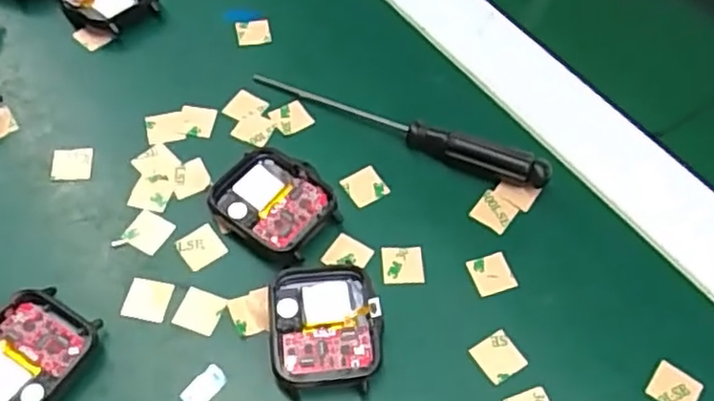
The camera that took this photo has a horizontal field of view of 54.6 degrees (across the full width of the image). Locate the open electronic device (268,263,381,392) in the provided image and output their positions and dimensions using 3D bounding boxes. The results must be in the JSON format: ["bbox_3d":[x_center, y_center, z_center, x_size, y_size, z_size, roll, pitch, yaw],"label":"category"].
[{"bbox_3d":[-0.011,0.044,0.243,0.037,0.012,0.044,-3,58,-6],"label":"open electronic device"}]

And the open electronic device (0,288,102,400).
[{"bbox_3d":[-0.112,0.054,0.231,0.037,0.012,0.046,28,60,13],"label":"open electronic device"}]

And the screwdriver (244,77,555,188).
[{"bbox_3d":[0.016,-0.031,0.290,0.130,0.016,0.011,21,59,10],"label":"screwdriver"}]

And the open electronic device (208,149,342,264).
[{"bbox_3d":[-0.032,0.002,0.270,0.046,0.008,0.037,34,62,17],"label":"open electronic device"}]

